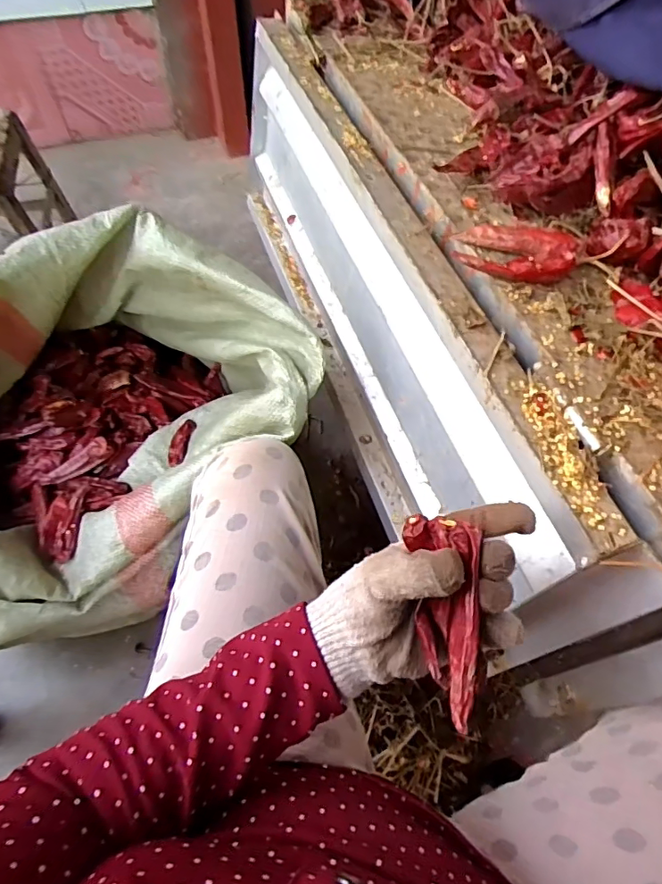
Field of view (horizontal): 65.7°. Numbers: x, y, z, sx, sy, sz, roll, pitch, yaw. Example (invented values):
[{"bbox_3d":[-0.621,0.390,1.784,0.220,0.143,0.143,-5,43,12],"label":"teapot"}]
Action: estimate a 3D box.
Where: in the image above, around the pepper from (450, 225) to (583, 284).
[{"bbox_3d":[0.167,-0.170,0.461,0.109,0.022,0.069,0,59,-2],"label":"pepper"}]

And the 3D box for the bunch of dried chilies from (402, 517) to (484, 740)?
[{"bbox_3d":[0.070,0.103,0.306,0.038,0.027,0.114,-2,80,-4],"label":"bunch of dried chilies"}]

